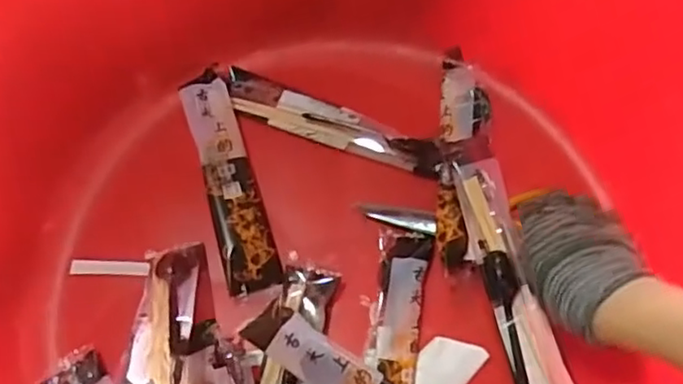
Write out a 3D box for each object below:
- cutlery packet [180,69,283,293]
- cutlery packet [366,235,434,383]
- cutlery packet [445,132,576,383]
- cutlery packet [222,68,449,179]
[{"bbox_3d":[-0.102,-0.013,0.590,0.045,0.013,0.215,-16,72,-5],"label":"cutlery packet"},{"bbox_3d":[0.043,0.141,0.528,0.042,0.015,0.222,7,71,3],"label":"cutlery packet"},{"bbox_3d":[0.139,0.065,0.548,0.045,0.012,0.228,-16,79,1],"label":"cutlery packet"},{"bbox_3d":[-0.013,-0.065,0.605,0.221,0.020,0.044,25,73,9],"label":"cutlery packet"}]

